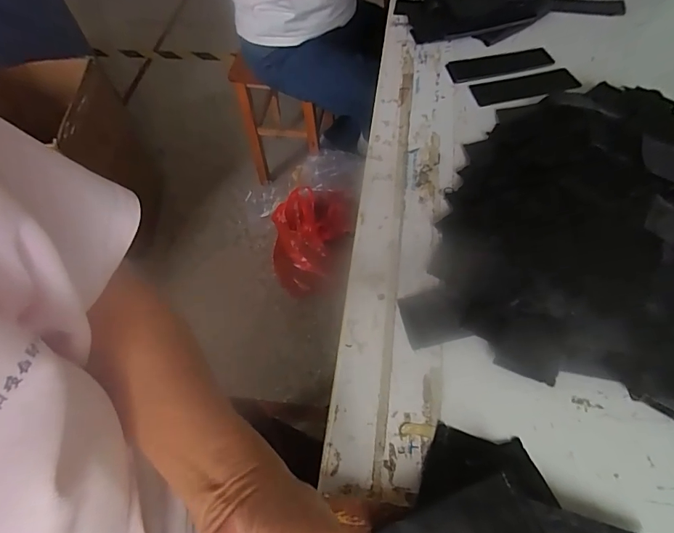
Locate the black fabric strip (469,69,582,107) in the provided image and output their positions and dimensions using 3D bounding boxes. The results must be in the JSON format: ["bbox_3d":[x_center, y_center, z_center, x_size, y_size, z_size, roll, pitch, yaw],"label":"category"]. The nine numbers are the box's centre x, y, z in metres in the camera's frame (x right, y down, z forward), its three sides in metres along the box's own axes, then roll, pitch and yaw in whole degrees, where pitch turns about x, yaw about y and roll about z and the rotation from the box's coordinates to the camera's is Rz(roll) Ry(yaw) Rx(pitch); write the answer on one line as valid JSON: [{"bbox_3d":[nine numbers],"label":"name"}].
[{"bbox_3d":[0.267,-0.257,0.588,0.152,0.004,0.051,-12,59,-4],"label":"black fabric strip"}]

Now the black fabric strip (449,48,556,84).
[{"bbox_3d":[0.245,-0.302,0.617,0.154,0.004,0.053,-10,59,-3],"label":"black fabric strip"}]

